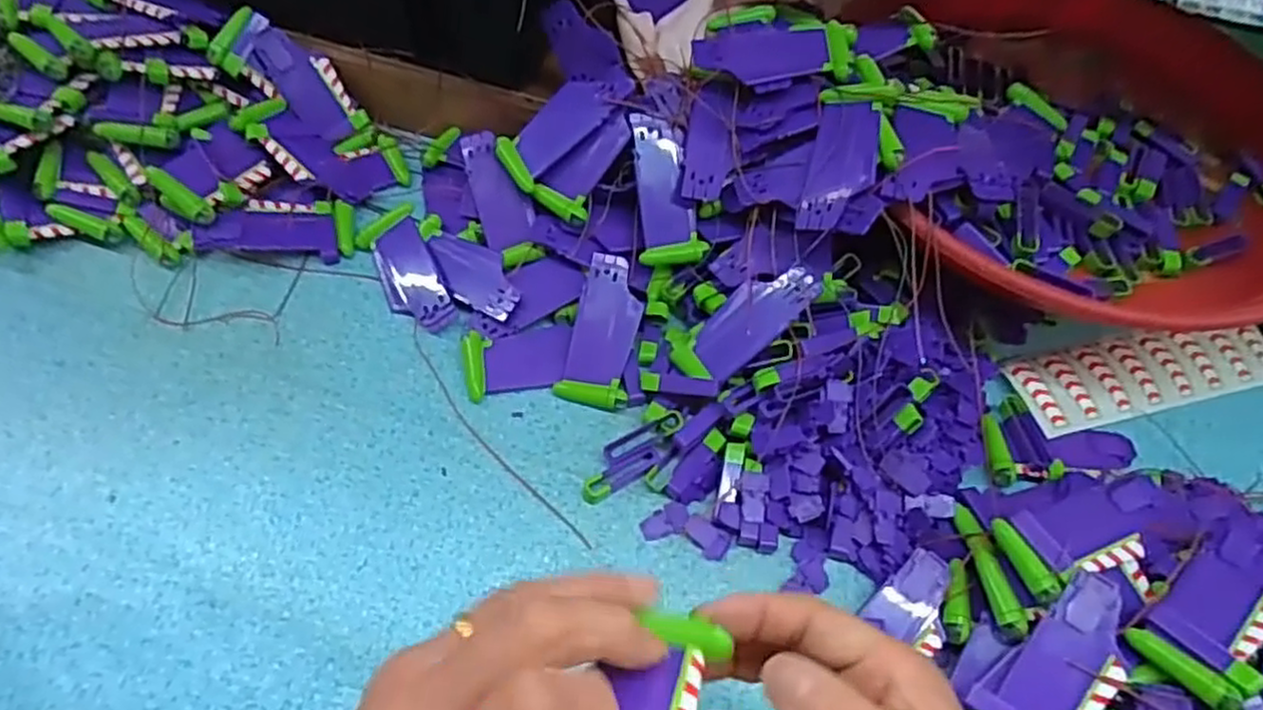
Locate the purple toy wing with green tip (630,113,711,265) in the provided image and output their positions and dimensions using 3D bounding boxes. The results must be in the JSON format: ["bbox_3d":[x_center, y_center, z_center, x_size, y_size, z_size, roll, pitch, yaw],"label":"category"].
[{"bbox_3d":[0.019,-0.099,0.444,0.036,0.007,0.087,-11,96,-12],"label":"purple toy wing with green tip"}]

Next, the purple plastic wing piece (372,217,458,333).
[{"bbox_3d":[-0.136,-0.047,0.462,0.037,0.008,0.077,-32,68,1],"label":"purple plastic wing piece"}]

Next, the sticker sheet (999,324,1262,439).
[{"bbox_3d":[0.323,0.008,0.468,0.192,0.007,0.054,-11,59,-14],"label":"sticker sheet"}]

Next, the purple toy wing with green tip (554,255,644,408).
[{"bbox_3d":[-0.017,-0.015,0.440,0.039,0.008,0.090,9,79,1],"label":"purple toy wing with green tip"}]

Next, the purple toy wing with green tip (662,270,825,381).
[{"bbox_3d":[0.065,-0.018,0.428,0.089,0.008,0.043,-34,62,14],"label":"purple toy wing with green tip"}]

